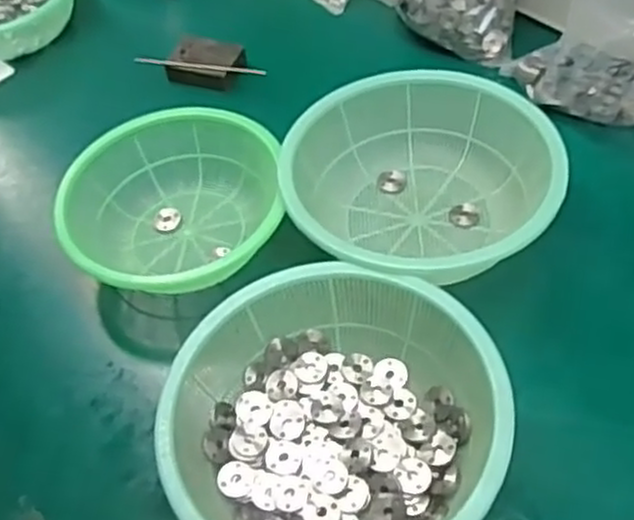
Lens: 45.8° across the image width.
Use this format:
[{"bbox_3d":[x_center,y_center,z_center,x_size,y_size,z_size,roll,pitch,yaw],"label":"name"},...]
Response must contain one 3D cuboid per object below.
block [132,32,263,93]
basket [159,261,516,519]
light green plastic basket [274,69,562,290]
[{"bbox_3d":[-0.102,-0.176,0.674,0.112,0.023,0.041,9,54,14],"label":"block"},{"bbox_3d":[0.011,0.091,0.421,0.175,0.059,0.178,-4,52,5],"label":"basket"},{"bbox_3d":[0.069,-0.058,0.524,0.178,0.057,0.181,-4,52,5],"label":"light green plastic basket"}]

